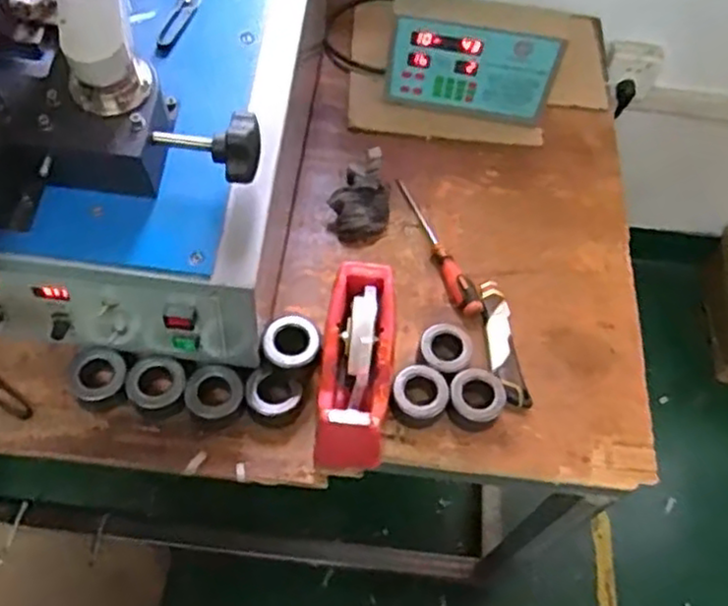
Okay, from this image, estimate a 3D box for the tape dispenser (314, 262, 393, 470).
[{"bbox_3d":[-0.011,0.065,0.773,0.076,0.127,0.207,6,58,-1],"label":"tape dispenser"}]

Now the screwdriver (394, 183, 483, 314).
[{"bbox_3d":[0.090,-0.080,0.905,0.021,0.028,0.230,-16,61,-13],"label":"screwdriver"}]

